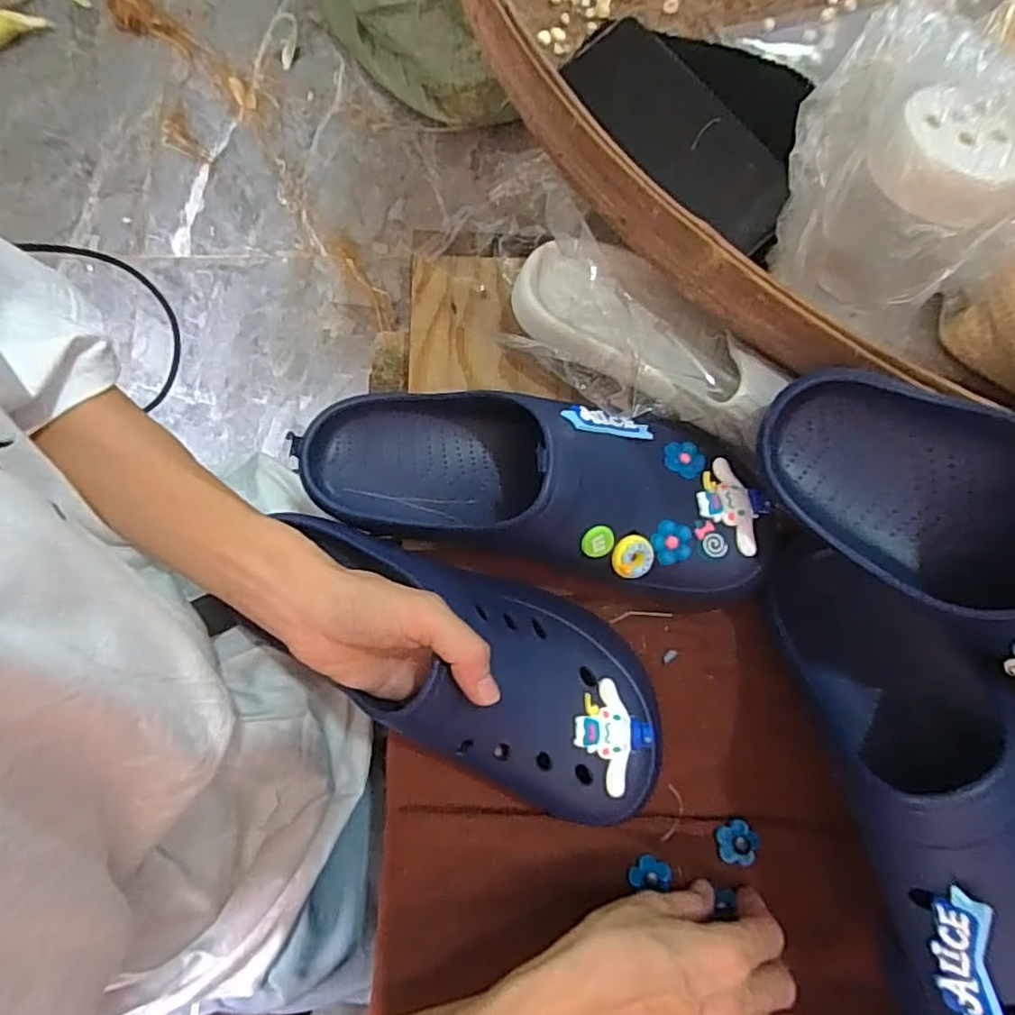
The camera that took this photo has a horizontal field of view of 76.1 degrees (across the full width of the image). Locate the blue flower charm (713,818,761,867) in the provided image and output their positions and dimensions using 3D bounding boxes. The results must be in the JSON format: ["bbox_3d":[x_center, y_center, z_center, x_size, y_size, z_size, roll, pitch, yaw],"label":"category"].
[{"bbox_3d":[0.140,0.205,0.395,0.025,0.011,0.025,0,78,1],"label":"blue flower charm"}]

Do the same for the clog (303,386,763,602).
[{"bbox_3d":[0.020,-0.013,0.391,0.297,0.102,0.101,8,78,3],"label":"clog"}]

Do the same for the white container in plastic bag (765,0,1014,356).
[{"bbox_3d":[0.201,-0.157,0.332,0.125,0.105,0.094,35,81,8],"label":"white container in plastic bag"}]

